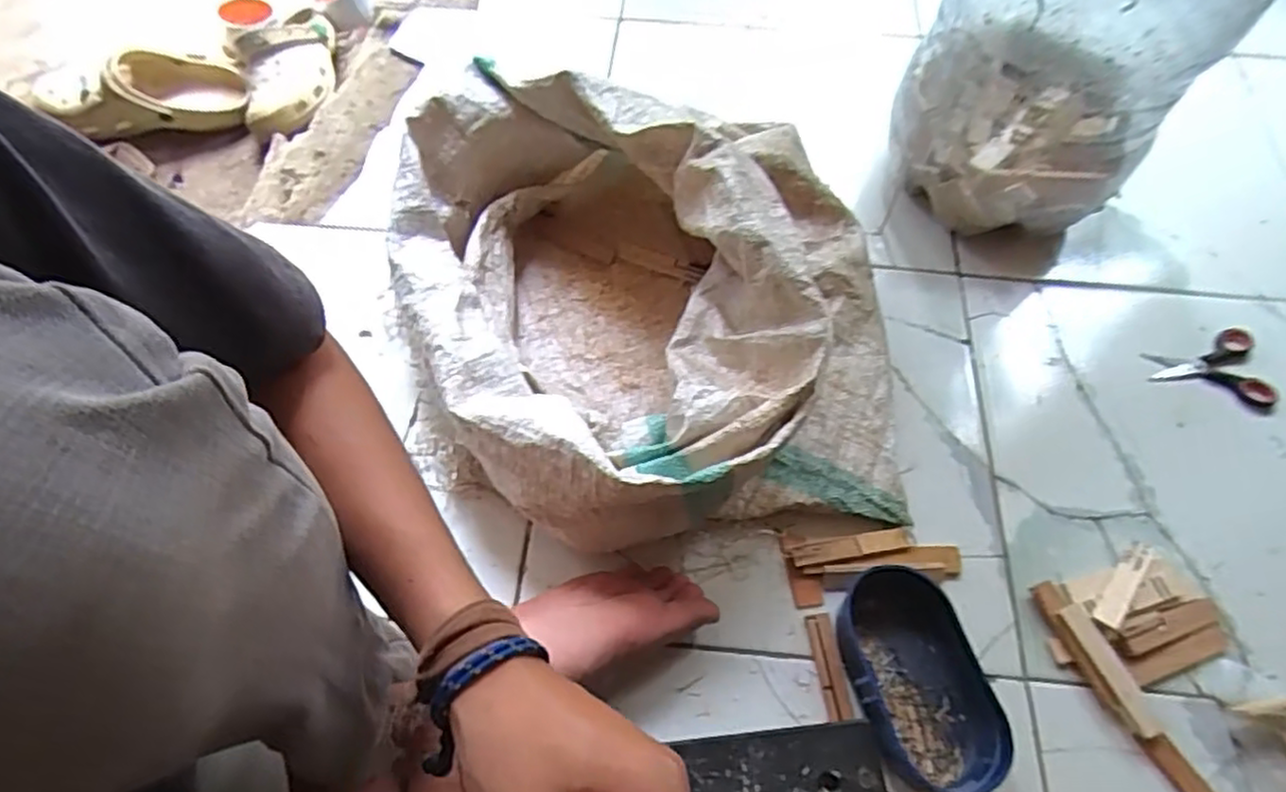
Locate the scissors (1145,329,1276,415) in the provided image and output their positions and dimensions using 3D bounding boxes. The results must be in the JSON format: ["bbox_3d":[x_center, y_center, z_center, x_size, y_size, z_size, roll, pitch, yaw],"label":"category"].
[{"bbox_3d":[0.545,-0.023,0.685,0.108,0.013,0.086,-1,61,-1],"label":"scissors"}]

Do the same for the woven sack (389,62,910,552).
[{"bbox_3d":[0.006,-0.091,0.621,0.423,0.178,0.411,-5,61,-4],"label":"woven sack"}]

